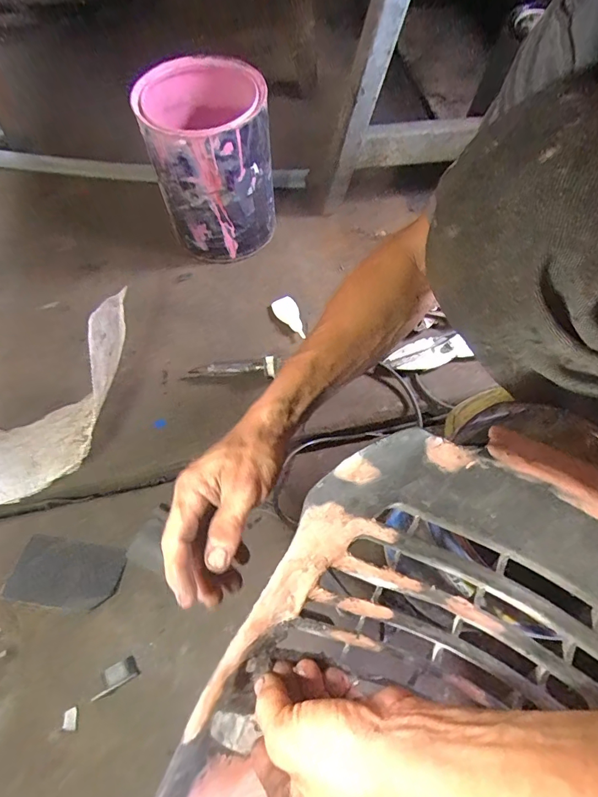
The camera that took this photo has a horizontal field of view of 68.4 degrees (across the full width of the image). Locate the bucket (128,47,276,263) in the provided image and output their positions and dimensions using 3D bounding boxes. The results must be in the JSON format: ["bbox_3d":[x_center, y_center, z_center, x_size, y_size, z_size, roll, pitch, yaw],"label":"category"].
[{"bbox_3d":[-0.123,-0.338,0.647,0.165,0.215,0.170,-15,65,-7],"label":"bucket"}]

